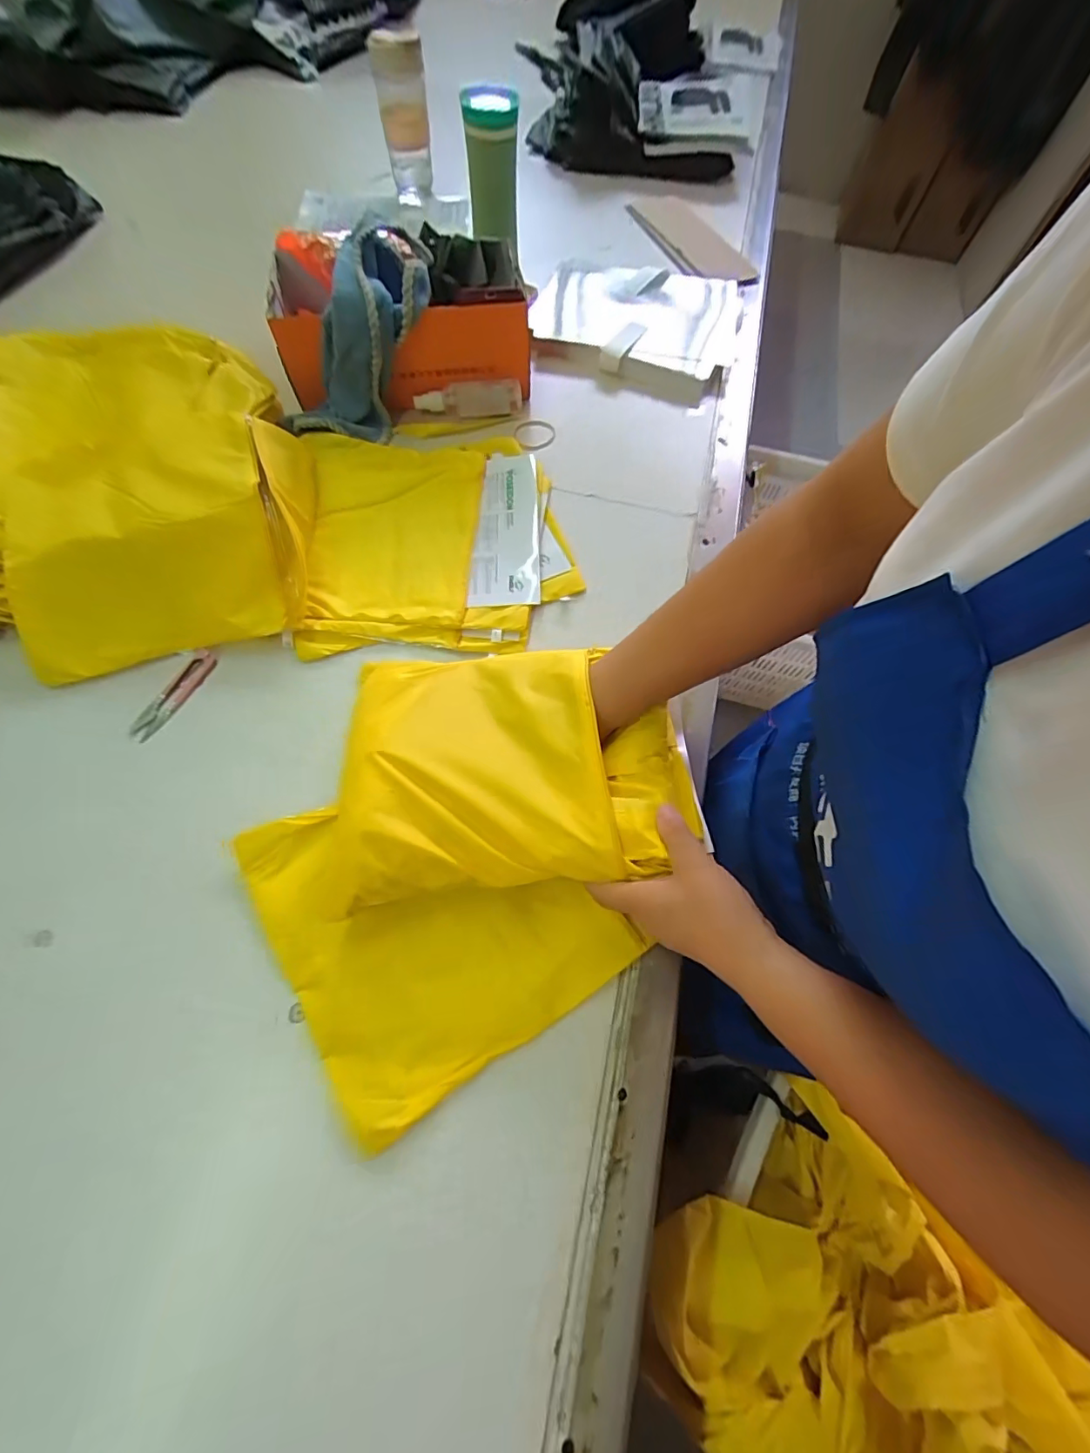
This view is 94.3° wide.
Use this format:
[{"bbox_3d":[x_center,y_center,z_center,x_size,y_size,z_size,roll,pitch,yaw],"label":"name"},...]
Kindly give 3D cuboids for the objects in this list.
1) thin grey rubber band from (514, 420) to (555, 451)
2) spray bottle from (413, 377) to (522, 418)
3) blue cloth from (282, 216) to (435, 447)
[{"bbox_3d":[-0.013,-0.394,0.683,0.057,0.006,0.058,0,67,-1],"label":"thin grey rubber band"},{"bbox_3d":[-0.098,-0.428,0.664,0.138,0.032,0.035,-14,68,-7],"label":"spray bottle"},{"bbox_3d":[-0.214,-0.472,0.618,0.130,0.145,0.252,23,68,9],"label":"blue cloth"}]

